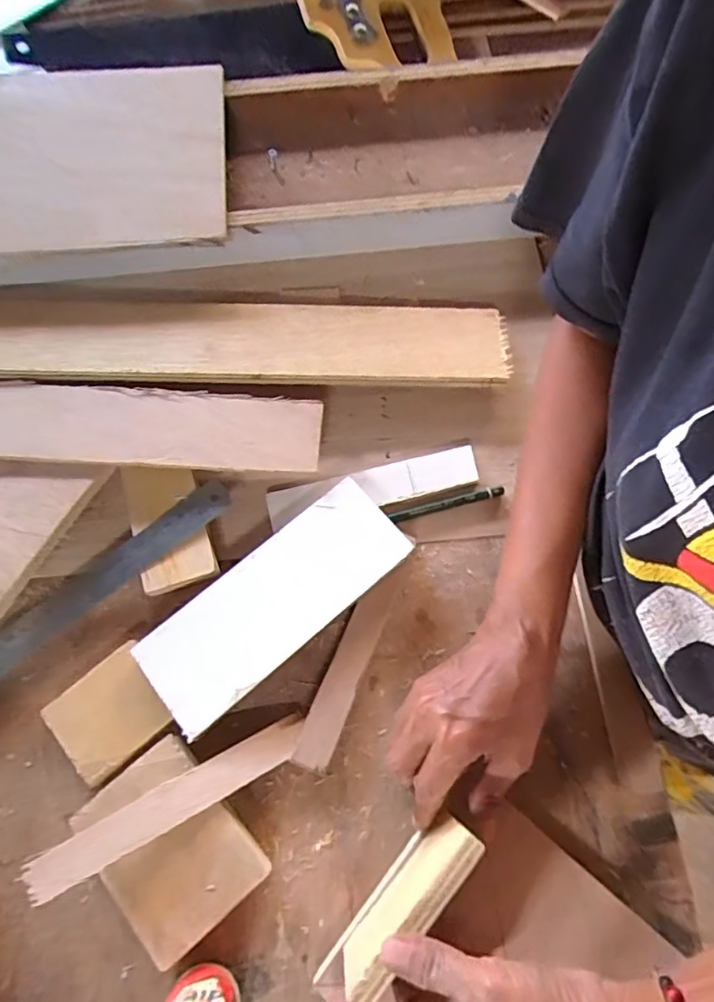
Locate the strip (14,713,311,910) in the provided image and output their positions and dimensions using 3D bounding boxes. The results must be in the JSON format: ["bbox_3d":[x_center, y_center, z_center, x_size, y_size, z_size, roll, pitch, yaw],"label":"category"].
[{"bbox_3d":[-0.108,0.179,0.337,0.164,0.004,0.025,-22,62,-21],"label":"strip"}]

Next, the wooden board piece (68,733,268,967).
[{"bbox_3d":[-0.114,0.207,0.339,0.076,0.011,0.102,-41,76,-11],"label":"wooden board piece"}]

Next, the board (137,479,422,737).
[{"bbox_3d":[-0.054,0.064,0.377,0.186,0.012,0.072,-39,75,-10],"label":"board"}]

